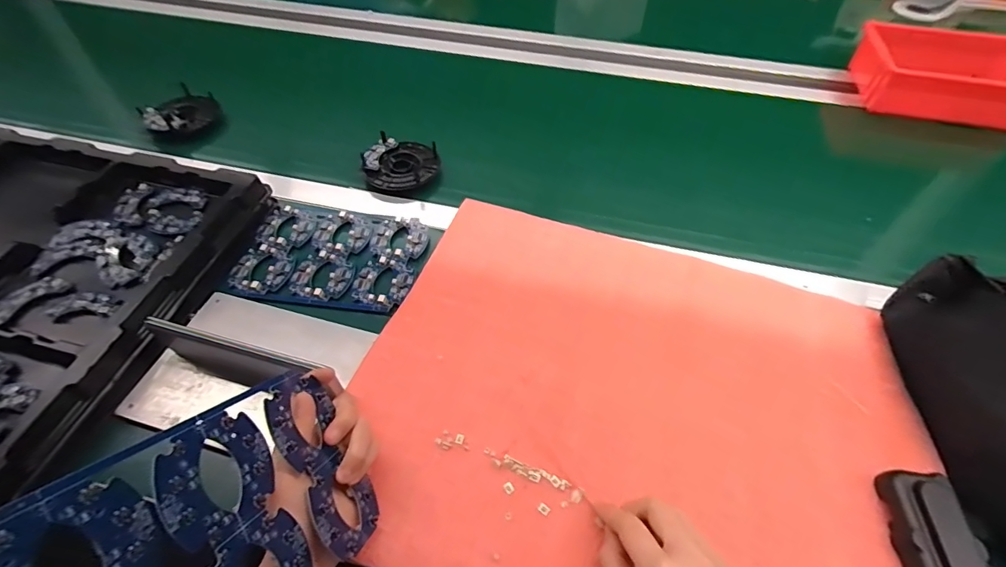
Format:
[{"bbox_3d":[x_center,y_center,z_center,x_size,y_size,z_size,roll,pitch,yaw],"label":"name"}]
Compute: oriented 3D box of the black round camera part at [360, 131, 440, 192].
[{"bbox_3d":[-0.136,-0.164,0.615,0.096,0.026,0.102,0,51,-1],"label":"black round camera part"}]

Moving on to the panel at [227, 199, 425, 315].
[{"bbox_3d":[-0.193,-0.034,0.522,0.193,0.013,0.139,7,51,5],"label":"panel"}]

